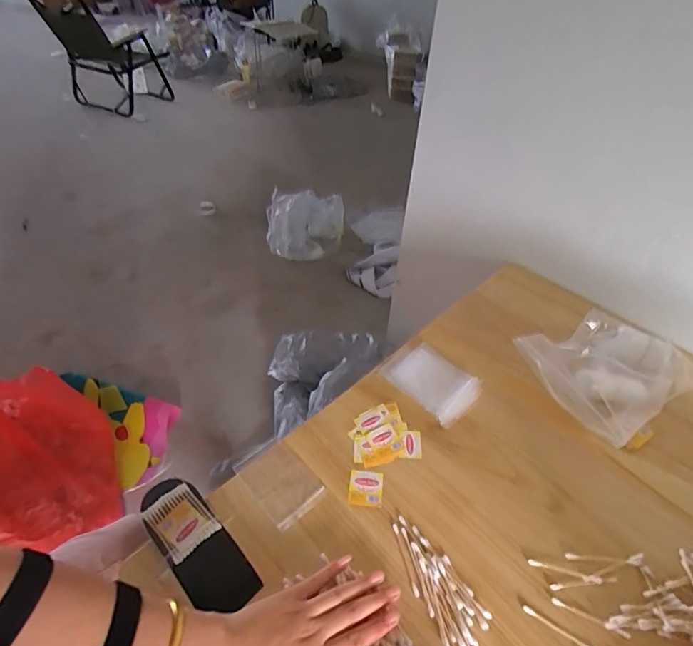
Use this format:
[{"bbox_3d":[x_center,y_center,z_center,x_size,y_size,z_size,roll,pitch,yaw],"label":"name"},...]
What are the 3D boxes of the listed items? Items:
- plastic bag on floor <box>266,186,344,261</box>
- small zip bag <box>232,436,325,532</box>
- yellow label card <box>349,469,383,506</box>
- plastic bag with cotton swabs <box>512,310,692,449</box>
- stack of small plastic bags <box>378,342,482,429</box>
[{"bbox_3d":[-0.164,-0.375,1.707,0.305,0.224,0.200,0,43,-3],"label":"plastic bag on floor"},{"bbox_3d":[-0.080,0.187,0.529,0.067,0.006,0.102,-33,53,-28],"label":"small zip bag"},{"bbox_3d":[0.023,0.195,0.524,0.039,0.004,0.043,4,45,5],"label":"yellow label card"},{"bbox_3d":[0.366,0.063,0.617,0.228,0.064,0.176,-23,49,-21],"label":"plastic bag with cotton swabs"},{"bbox_3d":[0.118,0.079,0.627,0.082,0.020,0.133,-33,53,-28],"label":"stack of small plastic bags"}]

